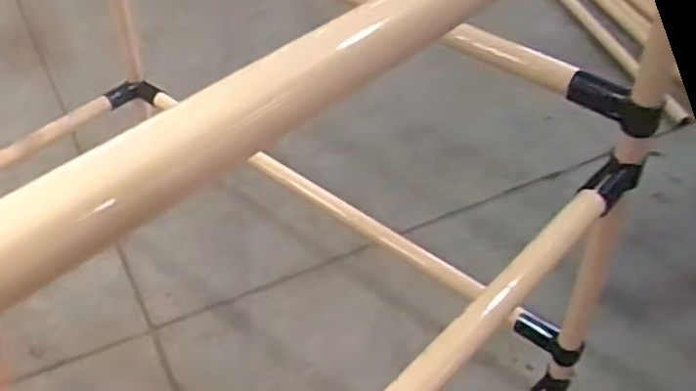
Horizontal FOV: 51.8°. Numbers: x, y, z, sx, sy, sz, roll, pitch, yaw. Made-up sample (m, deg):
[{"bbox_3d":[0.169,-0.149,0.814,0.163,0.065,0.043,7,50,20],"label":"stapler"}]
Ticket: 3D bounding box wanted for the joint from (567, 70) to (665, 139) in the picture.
[{"bbox_3d":[0.253,-0.085,0.685,0.028,0.040,0.087,-31,51,-28],"label":"joint"}]

